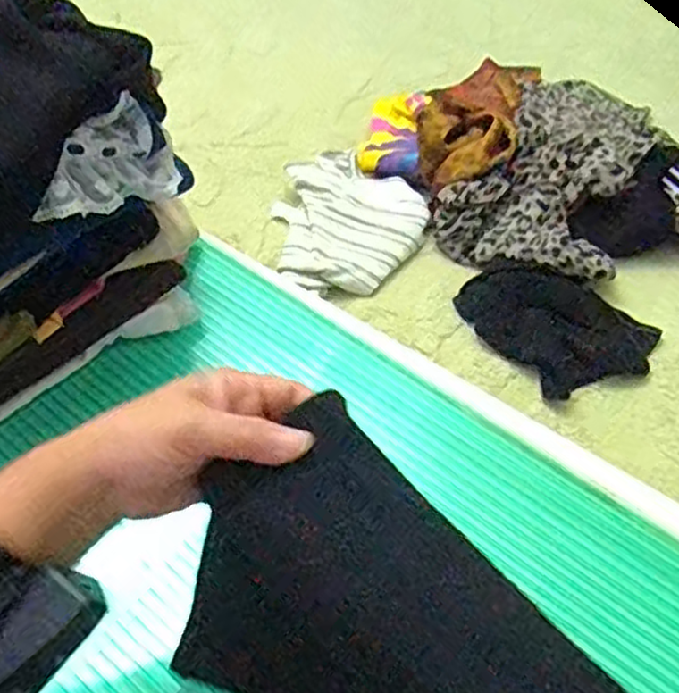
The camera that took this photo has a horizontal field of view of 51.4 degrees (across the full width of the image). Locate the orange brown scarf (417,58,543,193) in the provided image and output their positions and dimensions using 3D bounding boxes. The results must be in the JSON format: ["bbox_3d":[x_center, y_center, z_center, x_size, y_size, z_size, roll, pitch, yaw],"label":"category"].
[{"bbox_3d":[0.194,-0.330,0.956,0.120,0.083,0.368,17,51,11],"label":"orange brown scarf"}]

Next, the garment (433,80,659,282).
[{"bbox_3d":[0.311,-0.254,0.919,0.211,0.071,0.446,26,53,18],"label":"garment"}]

